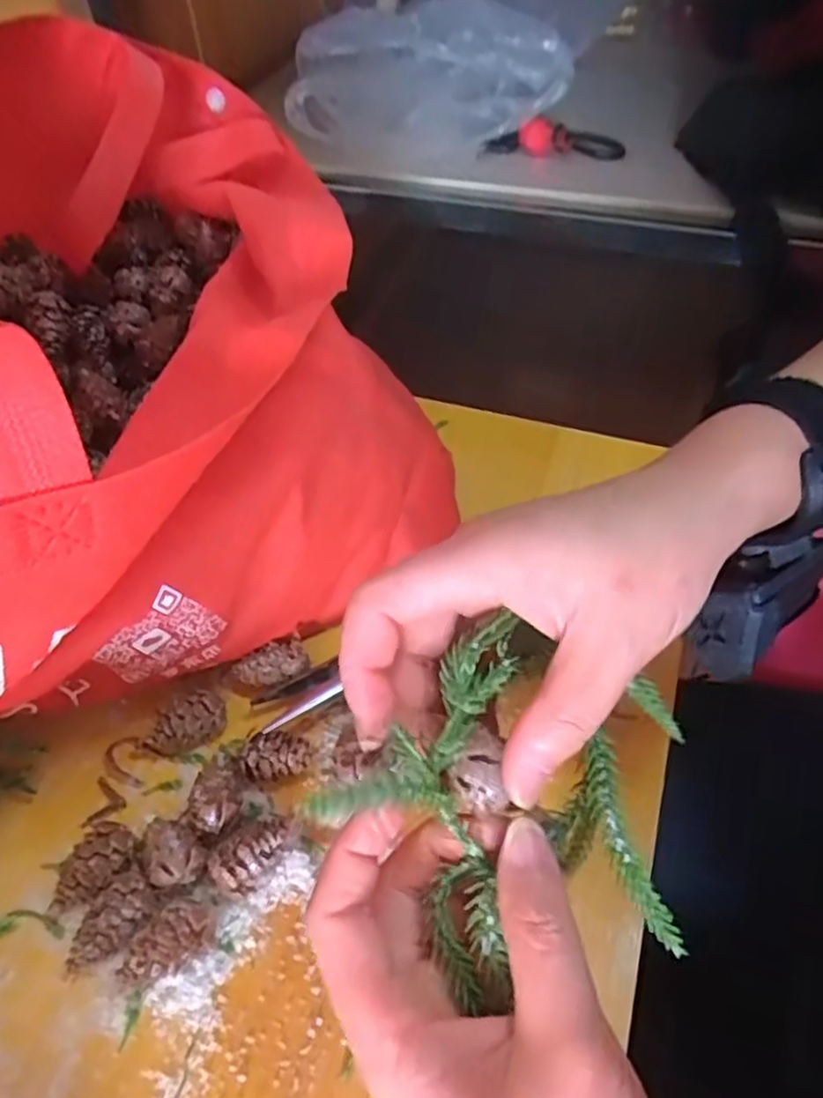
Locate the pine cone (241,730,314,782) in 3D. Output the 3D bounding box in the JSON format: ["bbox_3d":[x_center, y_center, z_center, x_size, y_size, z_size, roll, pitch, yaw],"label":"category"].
[{"bbox_3d":[-0.058,0.093,0.315,0.029,0.022,0.018,-7,50,-4],"label":"pine cone"}]

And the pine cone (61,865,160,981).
[{"bbox_3d":[-0.114,0.145,0.271,0.020,0.020,0.039,26,55,22],"label":"pine cone"}]

